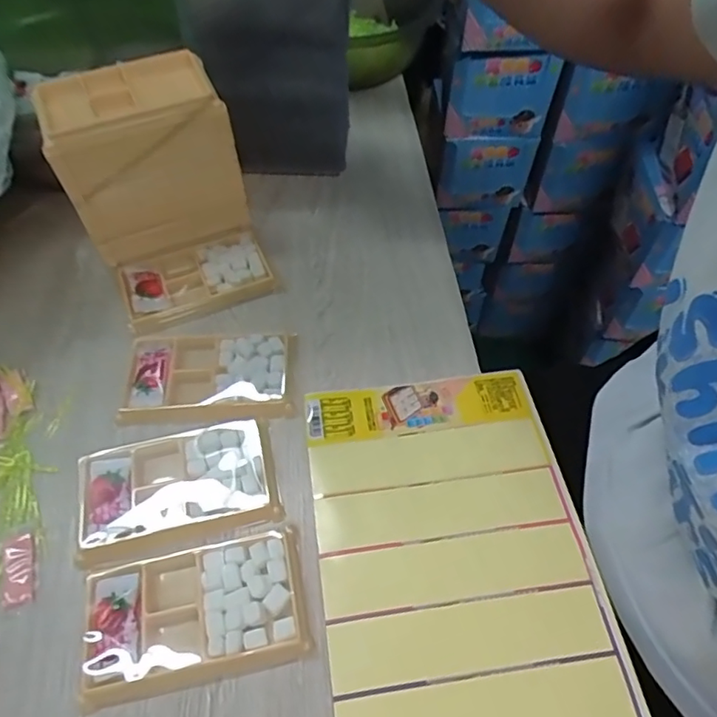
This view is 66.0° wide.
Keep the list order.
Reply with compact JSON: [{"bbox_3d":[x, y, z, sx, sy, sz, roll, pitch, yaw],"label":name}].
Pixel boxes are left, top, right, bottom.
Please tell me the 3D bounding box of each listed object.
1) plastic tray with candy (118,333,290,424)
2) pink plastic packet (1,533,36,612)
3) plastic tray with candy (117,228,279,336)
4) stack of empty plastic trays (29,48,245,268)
[{"bbox_3d":[-0.118,0.012,0.432,0.131,0.011,0.076,-2,54,0],"label":"plastic tray with candy"},{"bbox_3d":[-0.222,0.137,0.359,0.020,0.004,0.046,-16,55,-10],"label":"pink plastic packet"},{"bbox_3d":[-0.148,-0.078,0.494,0.125,0.012,0.092,-20,56,-13],"label":"plastic tray with candy"},{"bbox_3d":[-0.184,-0.173,0.485,0.136,0.133,0.074,-22,57,-15],"label":"stack of empty plastic trays"}]

